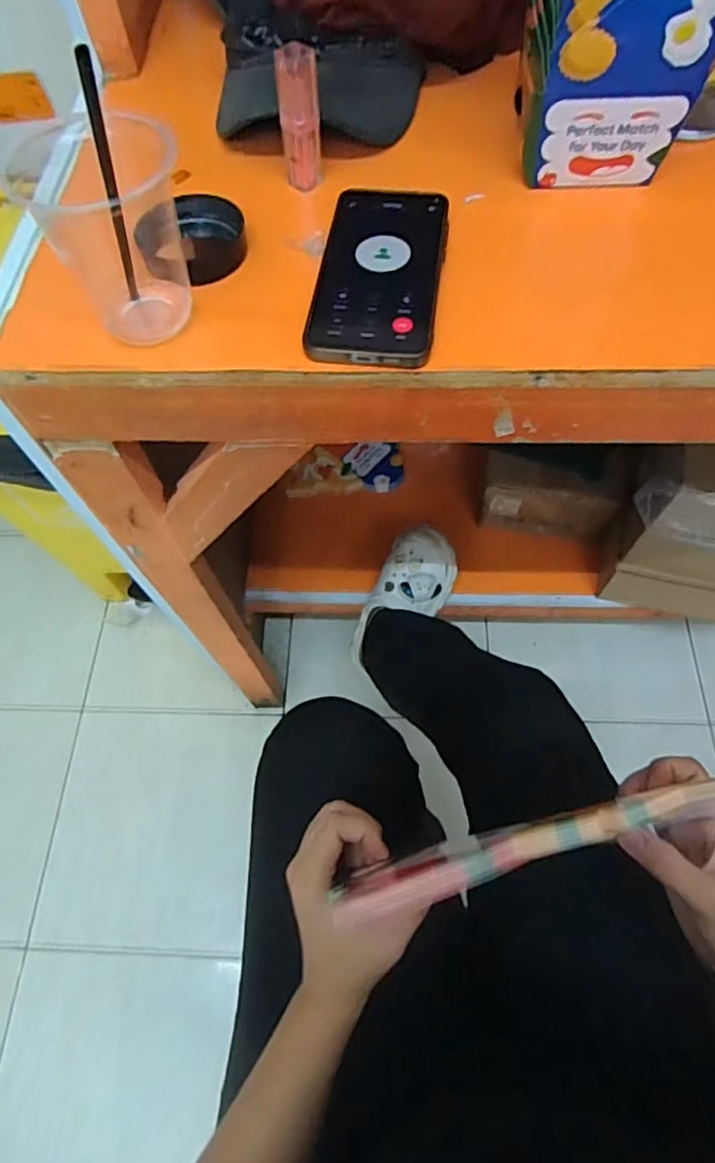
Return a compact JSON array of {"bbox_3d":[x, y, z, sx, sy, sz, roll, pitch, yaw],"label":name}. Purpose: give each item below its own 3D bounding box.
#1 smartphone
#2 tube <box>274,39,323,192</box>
[{"bbox_3d":[0.016,-0.208,0.397,0.081,0.007,0.161,5,65,7],"label":"smartphone"},{"bbox_3d":[-0.040,-0.322,0.416,0.027,0.080,0.020,-5,64,0],"label":"tube"}]

